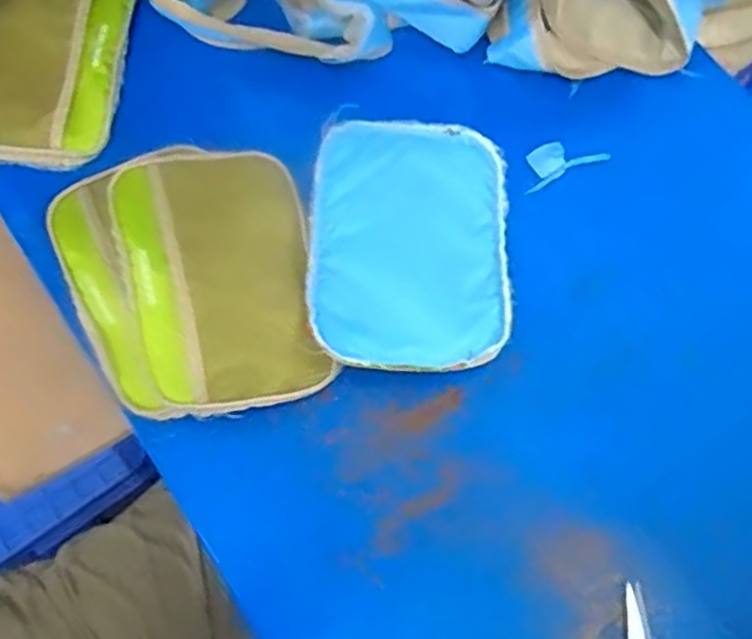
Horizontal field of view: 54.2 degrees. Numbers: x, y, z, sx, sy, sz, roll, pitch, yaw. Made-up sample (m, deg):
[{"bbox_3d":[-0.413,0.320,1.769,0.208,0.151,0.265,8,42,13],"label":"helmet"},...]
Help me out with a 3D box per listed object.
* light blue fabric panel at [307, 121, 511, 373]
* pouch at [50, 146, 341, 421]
[{"bbox_3d":[0.024,-0.056,0.537,0.140,0.030,0.192,3,73,-1],"label":"light blue fabric panel"},{"bbox_3d":[-0.128,-0.032,0.517,0.165,0.045,0.199,-17,74,-7],"label":"pouch"}]

